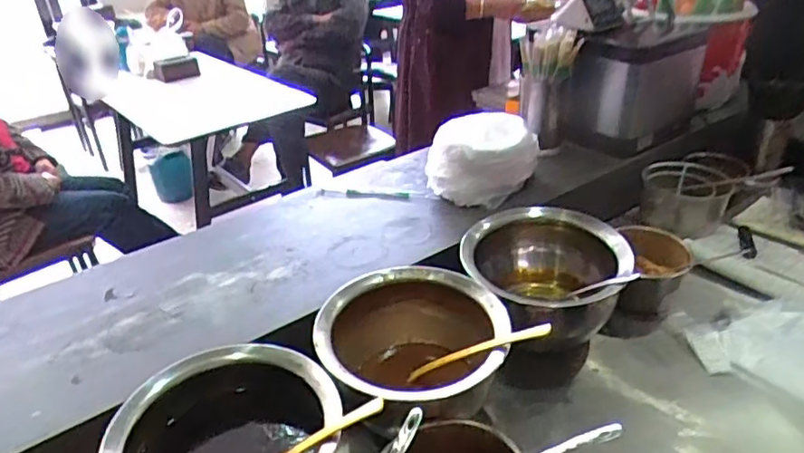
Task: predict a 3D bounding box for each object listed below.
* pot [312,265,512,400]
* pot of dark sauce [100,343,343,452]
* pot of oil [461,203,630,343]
[{"bbox_3d":[0.015,0.184,0.826,0.234,0.169,0.246,-2,30,1],"label":"pot"},{"bbox_3d":[-0.191,0.297,0.712,0.234,0.206,0.245,-2,30,1],"label":"pot of dark sauce"},{"bbox_3d":[0.222,0.083,0.951,0.253,0.150,0.220,10,33,21],"label":"pot of oil"}]

